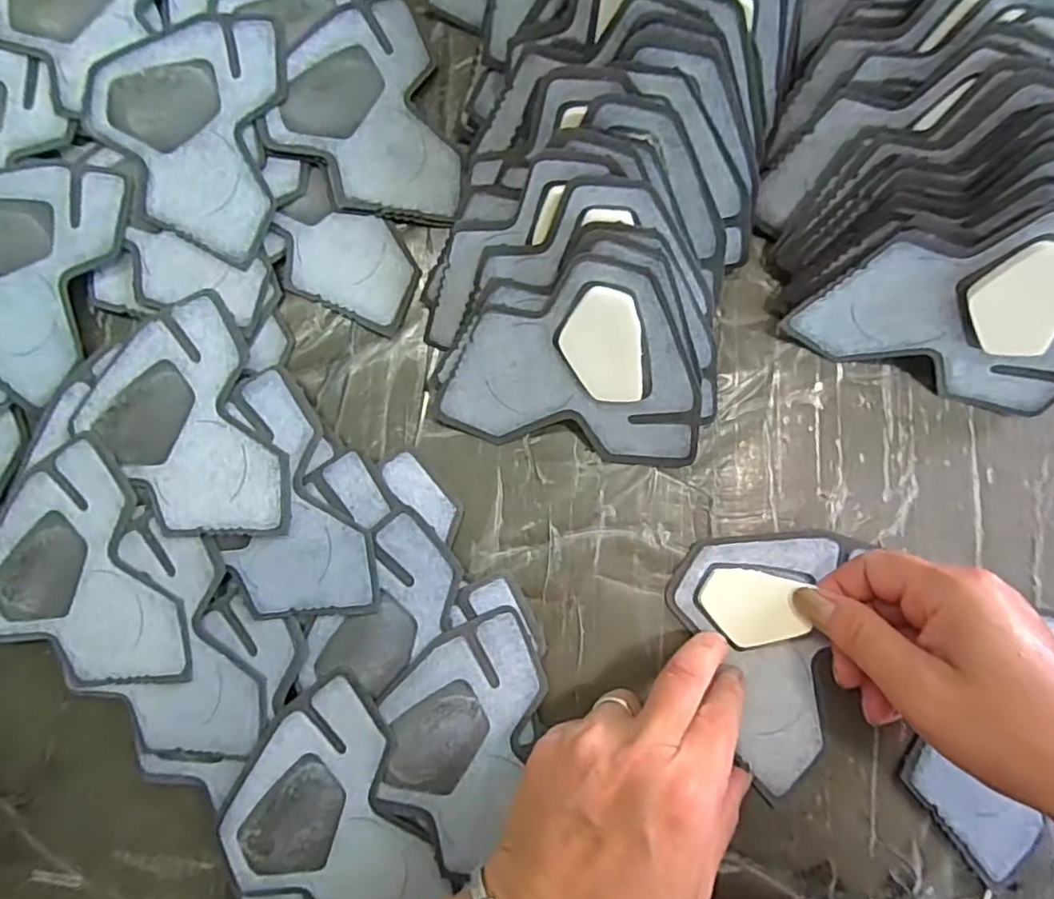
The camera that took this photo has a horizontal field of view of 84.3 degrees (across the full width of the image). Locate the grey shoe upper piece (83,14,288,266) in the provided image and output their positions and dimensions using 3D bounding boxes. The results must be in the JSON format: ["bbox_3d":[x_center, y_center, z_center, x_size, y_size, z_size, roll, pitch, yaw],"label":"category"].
[{"bbox_3d":[-0.180,-0.167,0.304,0.095,0.006,0.124,7,87,1],"label":"grey shoe upper piece"}]

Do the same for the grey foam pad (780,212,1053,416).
[{"bbox_3d":[0.196,-0.062,0.259,0.122,0.094,0.008,21,55,5],"label":"grey foam pad"}]

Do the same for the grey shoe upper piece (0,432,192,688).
[{"bbox_3d":[-0.228,0.069,0.290,0.093,0.006,0.125,-28,87,-1],"label":"grey shoe upper piece"}]

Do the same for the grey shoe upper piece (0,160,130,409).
[{"bbox_3d":[-0.265,-0.091,0.299,0.098,0.007,0.120,6,87,1],"label":"grey shoe upper piece"}]

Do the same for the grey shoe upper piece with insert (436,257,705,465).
[{"bbox_3d":[0.021,-0.043,0.277,0.125,0.011,0.100,8,122,9],"label":"grey shoe upper piece with insert"}]

